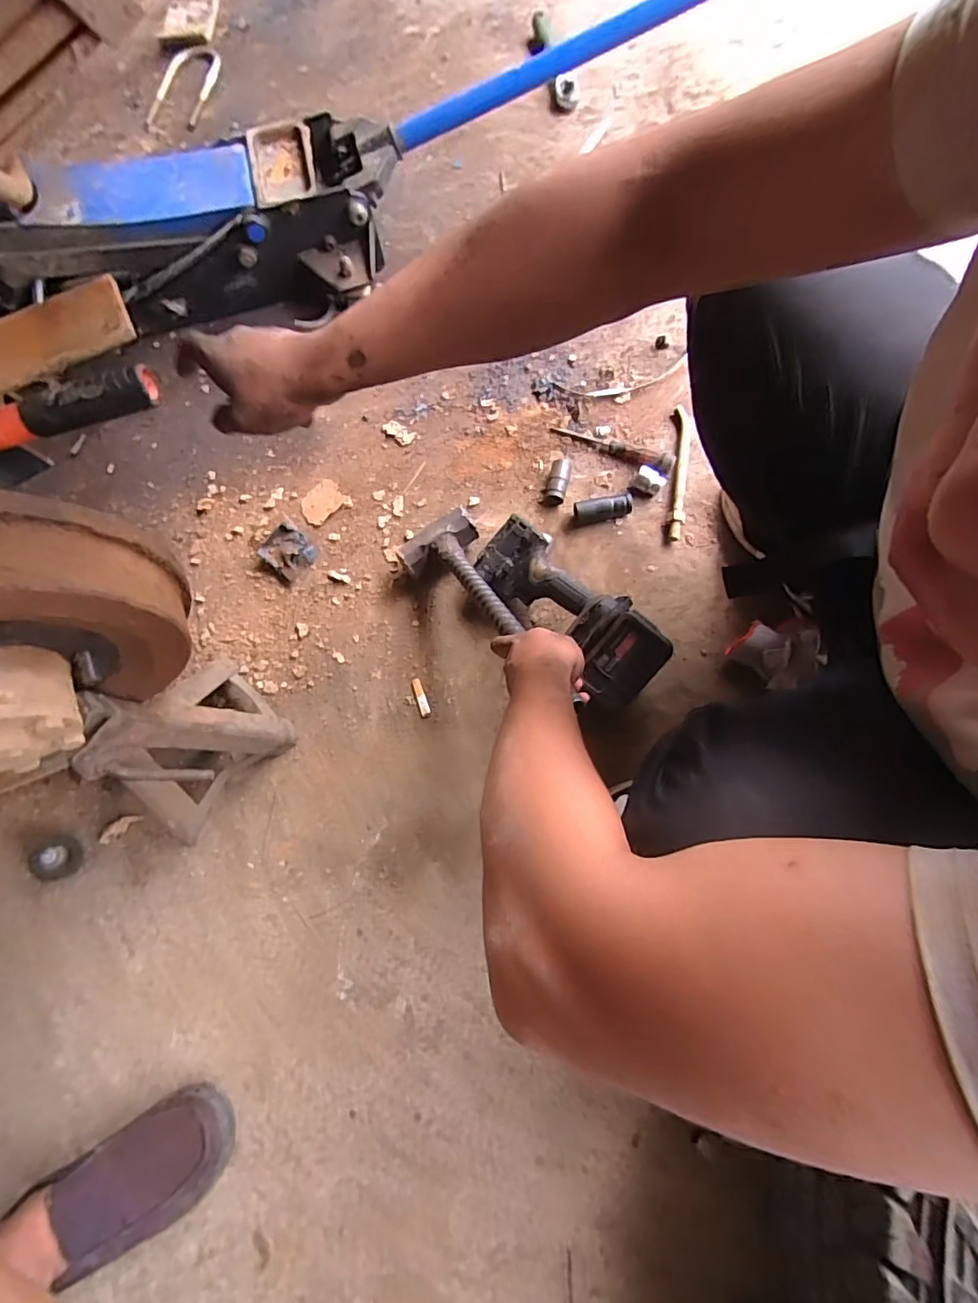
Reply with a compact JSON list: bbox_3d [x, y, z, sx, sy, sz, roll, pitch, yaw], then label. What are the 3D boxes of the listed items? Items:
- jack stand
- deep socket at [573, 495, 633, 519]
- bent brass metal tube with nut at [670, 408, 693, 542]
[{"bbox_3d":[-0.379,0.092,0.607,0.160,0.243,0.186,43,79,12],"label":"jack stand"},{"bbox_3d":[0.165,-0.205,0.773,0.082,0.030,0.023,-7,74,0],"label":"deep socket"},{"bbox_3d":[0.280,-0.260,0.785,0.022,0.026,0.212,7,74,3],"label":"bent brass metal tube with nut"}]

